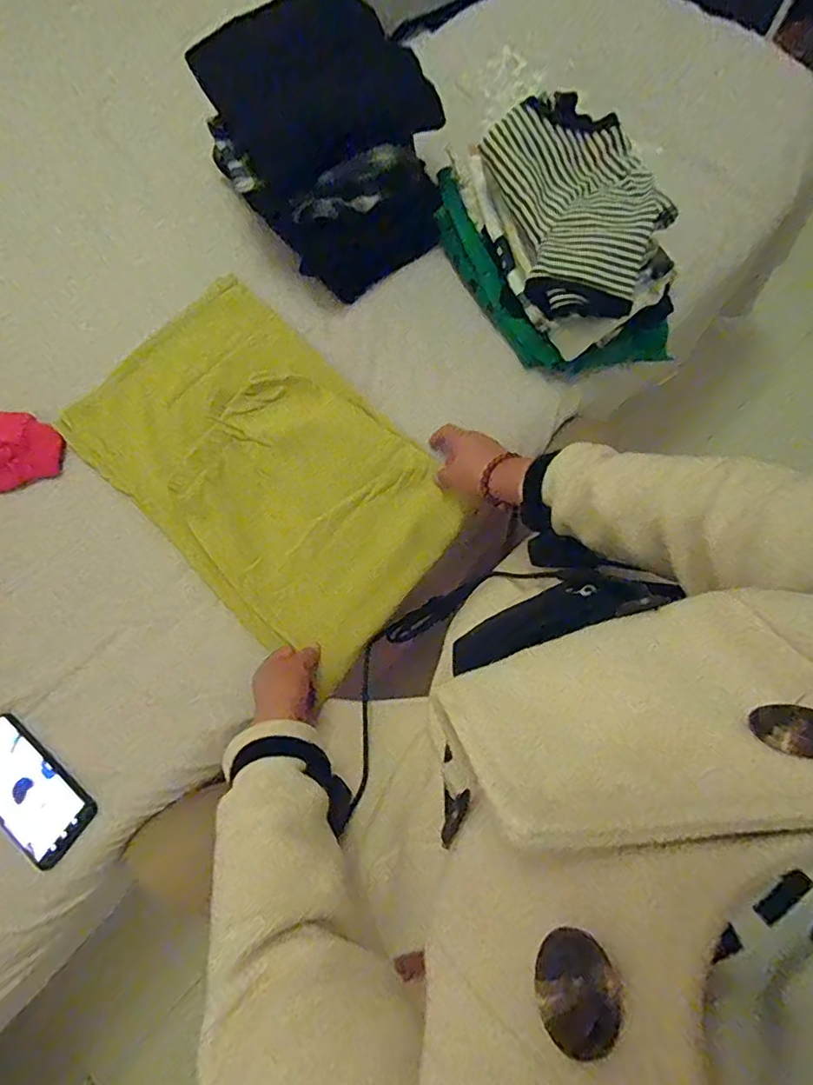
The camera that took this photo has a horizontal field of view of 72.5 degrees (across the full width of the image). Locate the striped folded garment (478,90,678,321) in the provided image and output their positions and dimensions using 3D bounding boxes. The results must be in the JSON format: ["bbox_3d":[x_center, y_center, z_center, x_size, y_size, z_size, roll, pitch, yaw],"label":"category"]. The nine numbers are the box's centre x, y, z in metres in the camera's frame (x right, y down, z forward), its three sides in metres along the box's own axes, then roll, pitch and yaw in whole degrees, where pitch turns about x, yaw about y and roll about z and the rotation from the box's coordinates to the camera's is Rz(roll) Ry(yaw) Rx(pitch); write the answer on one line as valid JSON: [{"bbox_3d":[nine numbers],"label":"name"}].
[{"bbox_3d":[0.191,-0.369,0.605,0.158,0.050,0.242,-14,75,-1],"label":"striped folded garment"}]

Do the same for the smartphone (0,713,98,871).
[{"bbox_3d":[-0.407,0.260,0.587,0.160,0.015,0.078,38,81,9],"label":"smartphone"}]

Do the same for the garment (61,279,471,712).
[{"bbox_3d":[-0.167,-0.092,0.665,0.463,0.029,0.285,43,82,9],"label":"garment"}]

